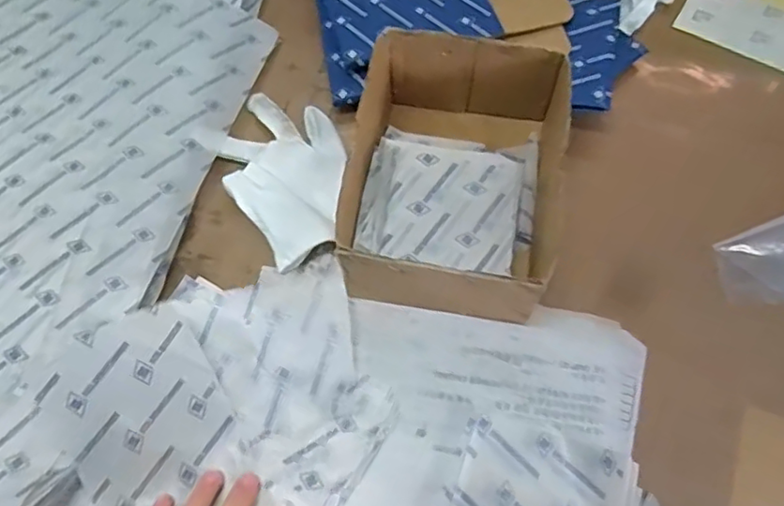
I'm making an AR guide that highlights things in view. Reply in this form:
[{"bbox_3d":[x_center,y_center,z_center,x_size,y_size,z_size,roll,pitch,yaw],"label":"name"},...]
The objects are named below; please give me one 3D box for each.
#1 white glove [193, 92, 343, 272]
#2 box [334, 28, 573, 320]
[{"bbox_3d":[-0.092,-0.077,0.541,0.109,0.018,0.168,-32,70,-16],"label":"white glove"},{"bbox_3d":[0.047,-0.066,0.491,0.149,0.091,0.201,10,64,2],"label":"box"}]

